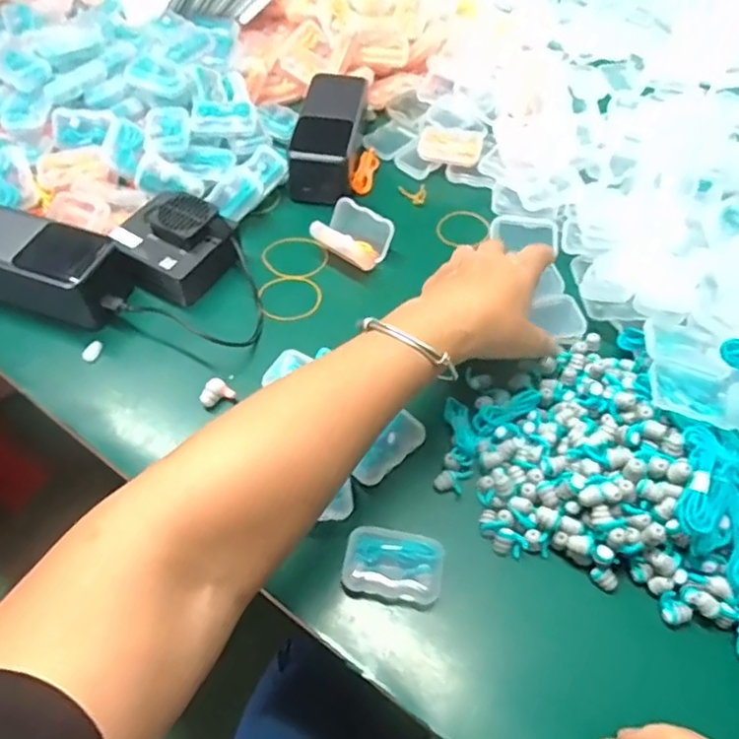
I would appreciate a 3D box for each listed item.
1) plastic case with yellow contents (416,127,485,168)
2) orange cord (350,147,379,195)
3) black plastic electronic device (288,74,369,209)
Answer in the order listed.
[{"bbox_3d":[0.073,-0.201,0.561,0.059,0.018,0.029,19,56,12],"label":"plastic case with yellow contents"},{"bbox_3d":[-0.003,-0.180,0.558,0.016,0.016,0.055,11,55,7],"label":"orange cord"},{"bbox_3d":[-0.034,-0.210,0.554,0.054,0.043,0.132,6,54,3],"label":"black plastic electronic device"}]

